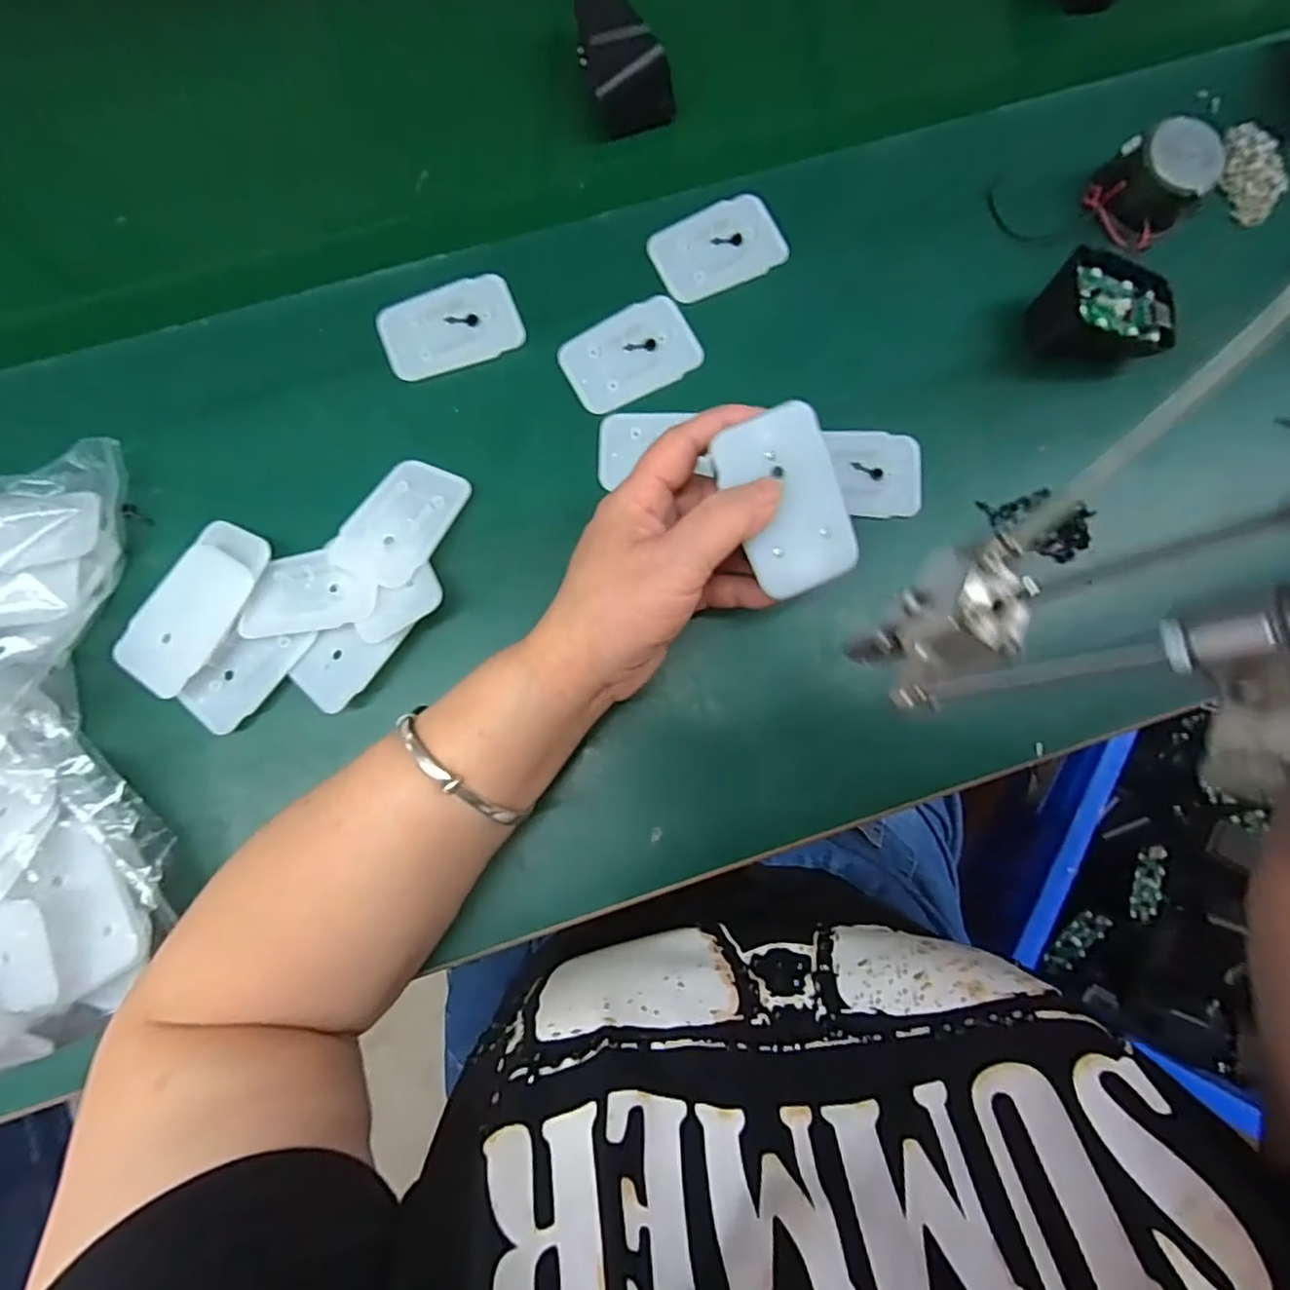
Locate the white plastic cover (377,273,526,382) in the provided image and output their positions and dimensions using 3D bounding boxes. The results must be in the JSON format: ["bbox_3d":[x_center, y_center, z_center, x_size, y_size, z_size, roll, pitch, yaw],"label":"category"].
[{"bbox_3d":[-0.101,-0.166,0.340,0.070,0.004,0.043,-19,88,-6],"label":"white plastic cover"}]

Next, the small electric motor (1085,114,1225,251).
[{"bbox_3d":[0.279,-0.254,0.358,0.047,0.042,0.048,0,86,-5],"label":"small electric motor"}]

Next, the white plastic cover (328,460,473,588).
[{"bbox_3d":[-0.118,-0.061,0.319,0.043,0.004,0.067,22,69,6],"label":"white plastic cover"}]

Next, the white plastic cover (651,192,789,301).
[{"bbox_3d":[0.040,-0.218,0.357,0.071,0.004,0.046,-27,89,-6],"label":"white plastic cover"}]

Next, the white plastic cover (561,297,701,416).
[{"bbox_3d":[-0.007,-0.154,0.344,0.070,0.004,0.045,-30,89,-6],"label":"white plastic cover"}]

